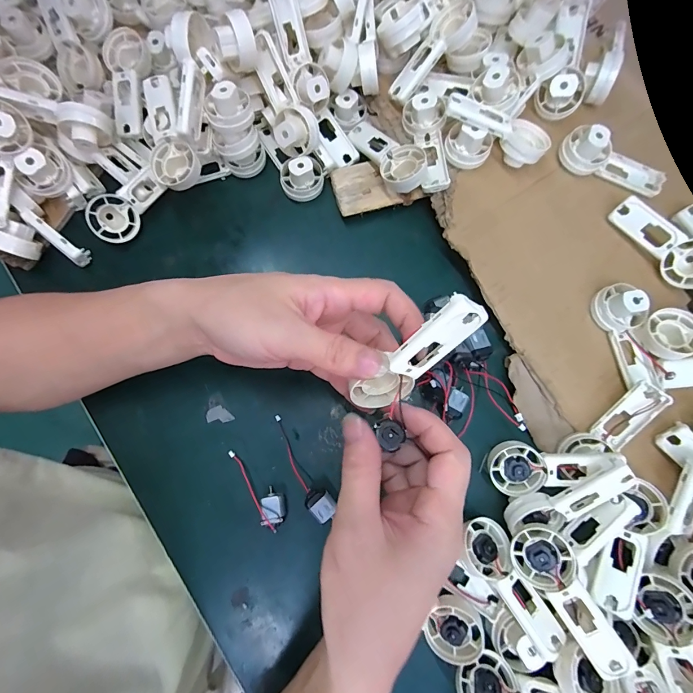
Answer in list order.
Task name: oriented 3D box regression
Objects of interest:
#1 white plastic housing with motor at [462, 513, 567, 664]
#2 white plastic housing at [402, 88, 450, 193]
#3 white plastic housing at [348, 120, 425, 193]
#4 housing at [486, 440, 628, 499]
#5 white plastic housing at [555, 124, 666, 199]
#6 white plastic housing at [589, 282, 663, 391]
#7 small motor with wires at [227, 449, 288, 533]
[{"bbox_3d":[0.117,0.171,0.268,0.037,0.022,0.091,-31,81,-7],"label":"white plastic housing with motor"},{"bbox_3d":[0.072,-0.181,0.330,0.035,0.024,0.085,-3,79,-1],"label":"white plastic housing"},{"bbox_3d":[0.037,-0.175,0.334,0.040,0.018,0.090,-34,67,-7],"label":"white plastic housing"},{"bbox_3d":[0.153,0.089,0.280,0.087,0.016,0.041,-12,78,18],"label":"housing"},{"bbox_3d":[0.234,-0.161,0.323,0.093,0.028,0.035,25,79,4],"label":"white plastic housing"},{"bbox_3d":[0.229,-0.009,0.299,0.033,0.027,0.086,-16,79,-4],"label":"white plastic housing"},{"bbox_3d":[-0.069,0.111,0.297,0.020,0.017,0.068,-32,81,-7],"label":"small motor with wires"}]

